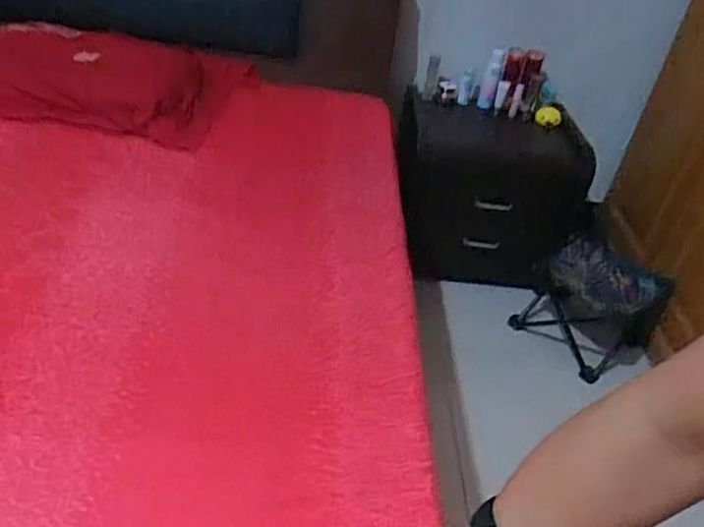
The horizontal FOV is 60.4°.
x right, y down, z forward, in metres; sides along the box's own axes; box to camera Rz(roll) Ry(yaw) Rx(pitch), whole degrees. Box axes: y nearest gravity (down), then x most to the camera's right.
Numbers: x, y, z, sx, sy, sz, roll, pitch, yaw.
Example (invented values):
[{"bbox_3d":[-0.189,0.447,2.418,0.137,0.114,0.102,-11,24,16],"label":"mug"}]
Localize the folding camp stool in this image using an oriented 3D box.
[{"bbox_3d":[0.632,0.107,1.686,0.286,0.238,0.336,-17,45,-33],"label":"folding camp stool"}]

